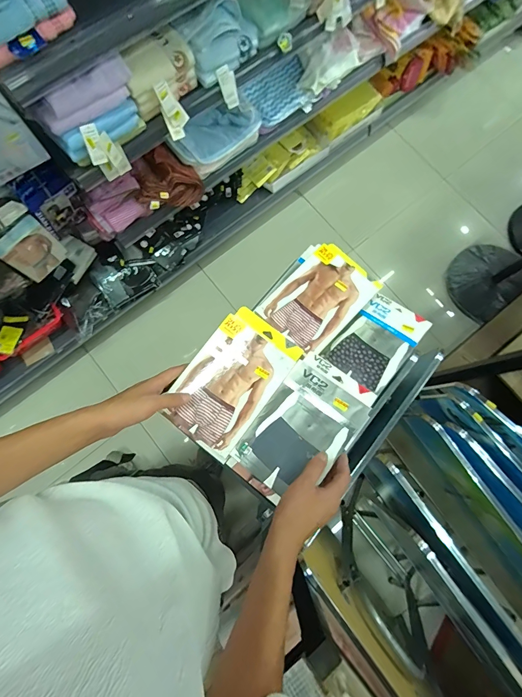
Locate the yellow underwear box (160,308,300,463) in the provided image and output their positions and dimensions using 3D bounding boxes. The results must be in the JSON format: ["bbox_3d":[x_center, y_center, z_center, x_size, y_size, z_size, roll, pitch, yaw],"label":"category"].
[{"bbox_3d":[-0.042,0.049,0.547,0.129,0.038,0.216,35,79,6],"label":"yellow underwear box"}]

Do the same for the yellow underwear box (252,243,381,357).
[{"bbox_3d":[0.107,-0.091,0.612,0.202,0.028,0.130,-44,82,-9],"label":"yellow underwear box"}]

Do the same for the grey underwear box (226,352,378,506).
[{"bbox_3d":[0.065,0.127,0.534,0.130,0.048,0.227,35,81,16],"label":"grey underwear box"}]

